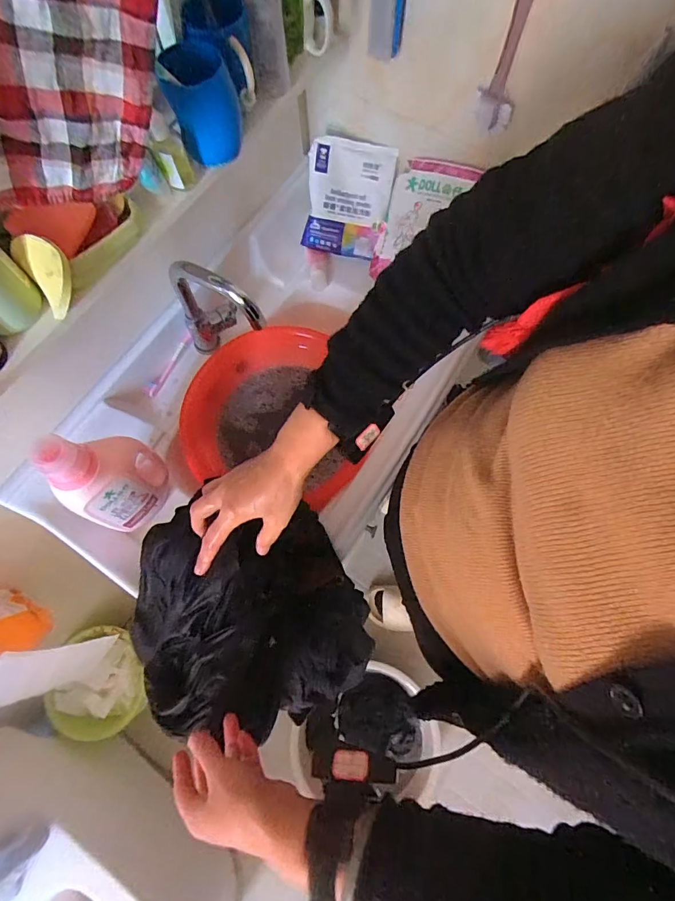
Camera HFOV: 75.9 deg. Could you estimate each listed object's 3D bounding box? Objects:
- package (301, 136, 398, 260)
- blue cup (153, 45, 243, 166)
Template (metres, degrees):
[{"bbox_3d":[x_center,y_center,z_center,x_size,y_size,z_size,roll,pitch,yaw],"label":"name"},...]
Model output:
[{"bbox_3d":[0.018,-0.449,0.782,0.145,0.178,0.020,6,34,-6],"label":"package"},{"bbox_3d":[-0.145,-0.384,0.476,0.069,0.103,0.073,-9,71,-1],"label":"blue cup"}]

